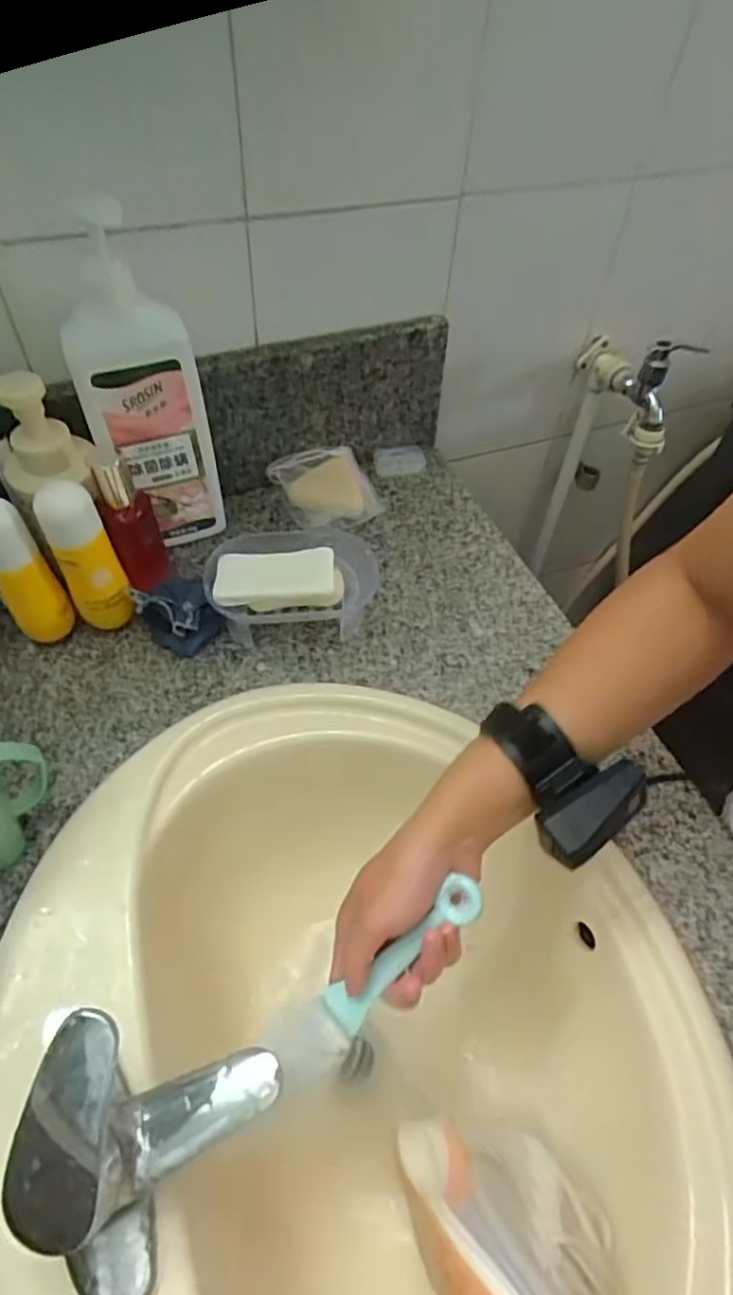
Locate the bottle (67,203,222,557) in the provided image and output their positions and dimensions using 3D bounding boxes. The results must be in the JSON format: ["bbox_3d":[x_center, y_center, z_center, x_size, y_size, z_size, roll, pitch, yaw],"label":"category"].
[{"bbox_3d":[-0.190,-0.211,0.564,0.086,0.276,0.065,10,54,5],"label":"bottle"}]

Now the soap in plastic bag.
[{"bbox_3d":[-0.040,-0.171,0.707,0.103,0.042,0.094,-20,57,-16],"label":"soap in plastic bag"}]

